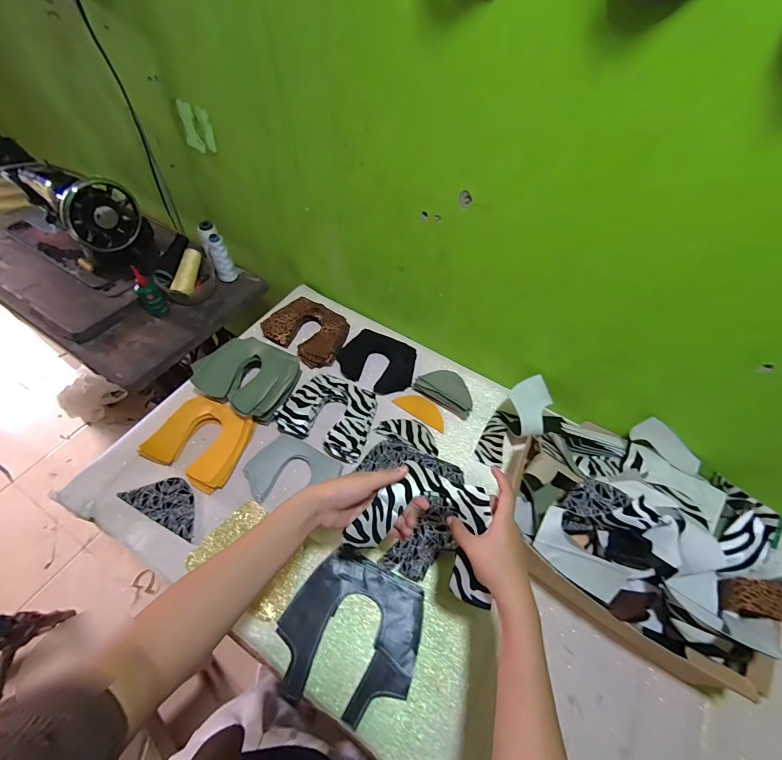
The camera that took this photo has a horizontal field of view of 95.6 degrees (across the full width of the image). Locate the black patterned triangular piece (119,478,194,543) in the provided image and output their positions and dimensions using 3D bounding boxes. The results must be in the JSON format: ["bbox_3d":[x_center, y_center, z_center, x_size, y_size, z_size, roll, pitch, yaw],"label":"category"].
[{"bbox_3d":[-0.359,0.196,0.576,0.135,0.005,0.066,27,55,9],"label":"black patterned triangular piece"}]

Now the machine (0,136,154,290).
[{"bbox_3d":[-0.749,-0.393,0.802,0.394,0.207,0.172,29,58,14],"label":"machine"}]

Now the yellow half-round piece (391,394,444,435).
[{"bbox_3d":[0.063,0.057,0.701,0.110,0.005,0.049,34,59,17],"label":"yellow half-round piece"}]

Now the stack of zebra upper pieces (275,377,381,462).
[{"bbox_3d":[-0.113,0.062,0.661,0.161,0.034,0.135,21,56,9],"label":"stack of zebra upper pieces"}]

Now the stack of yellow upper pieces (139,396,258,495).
[{"bbox_3d":[-0.327,0.105,0.621,0.151,0.026,0.135,25,57,12],"label":"stack of yellow upper pieces"}]

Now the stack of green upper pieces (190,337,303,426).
[{"bbox_3d":[-0.268,-0.008,0.674,0.174,0.052,0.147,25,57,12],"label":"stack of green upper pieces"}]

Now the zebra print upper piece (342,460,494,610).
[{"bbox_3d":[0.048,0.172,0.426,0.168,0.054,0.114,21,56,9],"label":"zebra print upper piece"}]

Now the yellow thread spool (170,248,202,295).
[{"bbox_3d":[-0.461,-0.246,0.807,0.035,0.036,0.111,10,77,2],"label":"yellow thread spool"}]

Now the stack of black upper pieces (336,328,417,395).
[{"bbox_3d":[-0.027,-0.041,0.742,0.158,0.022,0.119,22,56,10],"label":"stack of black upper pieces"}]

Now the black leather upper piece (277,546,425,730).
[{"bbox_3d":[-0.054,0.350,0.491,0.183,0.012,0.178,25,57,12],"label":"black leather upper piece"}]

